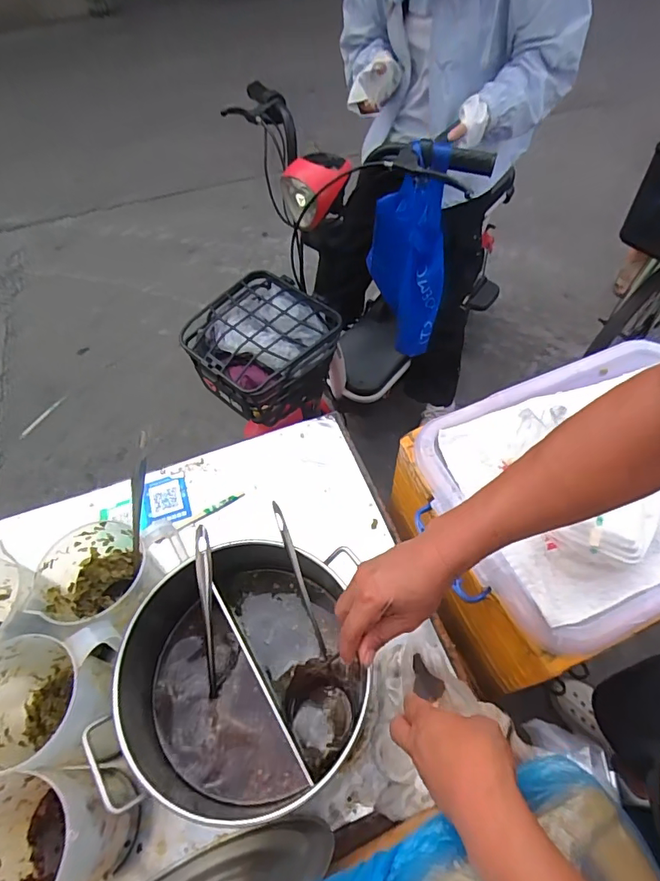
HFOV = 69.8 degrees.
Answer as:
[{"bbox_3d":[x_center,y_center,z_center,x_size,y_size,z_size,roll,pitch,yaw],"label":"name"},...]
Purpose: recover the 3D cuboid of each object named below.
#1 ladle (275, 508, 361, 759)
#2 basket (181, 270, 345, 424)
[{"bbox_3d":[-0.027,0.237,0.634,0.098,0.076,0.300,-10,85,-3],"label":"ladle"},{"bbox_3d":[-0.156,-0.212,1.129,0.281,0.183,0.299,36,64,26],"label":"basket"}]

